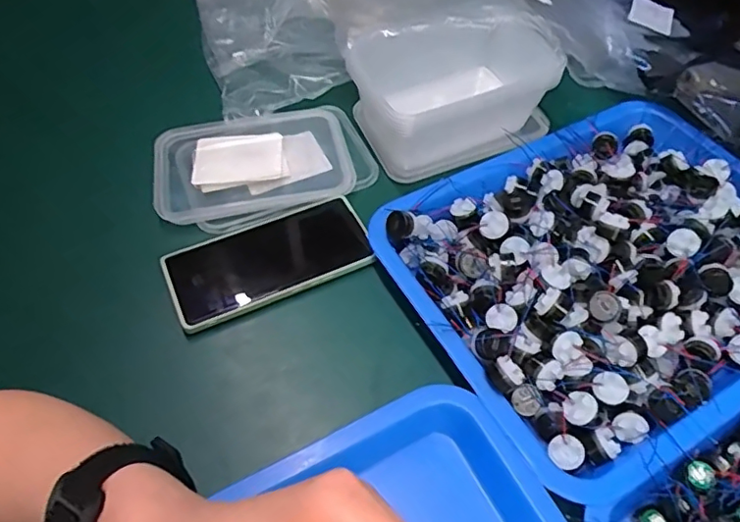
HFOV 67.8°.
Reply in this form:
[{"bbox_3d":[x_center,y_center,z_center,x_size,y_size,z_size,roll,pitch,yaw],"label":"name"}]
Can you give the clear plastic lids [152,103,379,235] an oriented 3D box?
[{"bbox_3d":[-0.098,-0.090,0.506,0.189,0.029,0.120,-19,57,-13],"label":"clear plastic lids"}]

